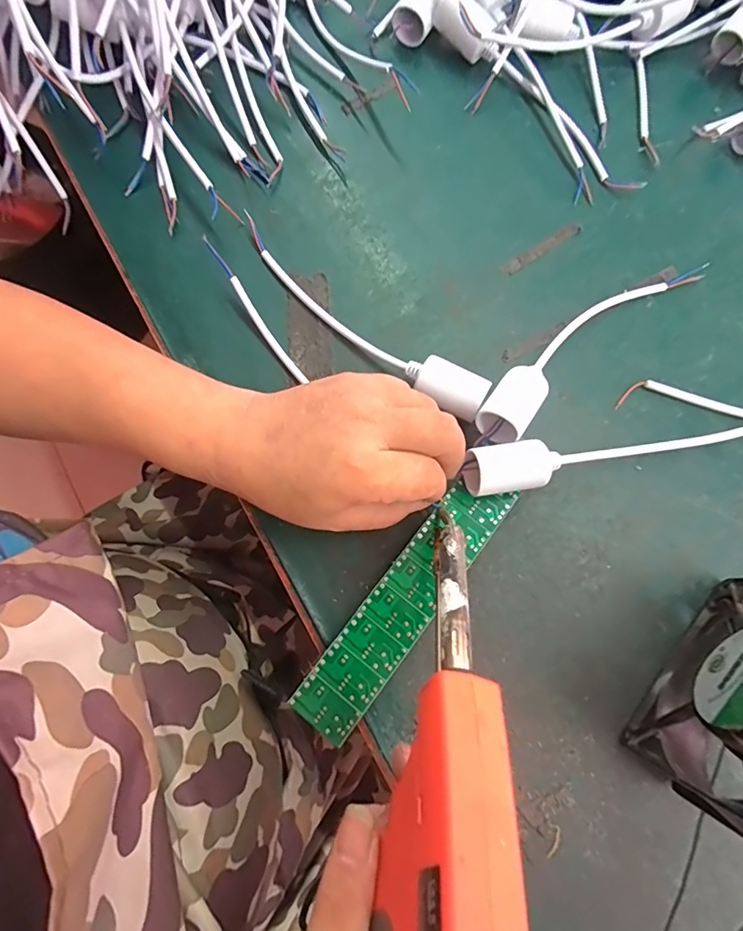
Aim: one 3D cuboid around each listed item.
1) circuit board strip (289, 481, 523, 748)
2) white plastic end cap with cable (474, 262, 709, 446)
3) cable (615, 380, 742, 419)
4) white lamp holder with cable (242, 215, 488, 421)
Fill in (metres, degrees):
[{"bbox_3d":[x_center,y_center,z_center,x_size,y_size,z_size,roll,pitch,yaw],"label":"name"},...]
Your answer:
[{"bbox_3d":[0.021,0.076,0.268,0.034,0.004,0.165,39,78,7],"label":"circuit board strip"},{"bbox_3d":[0.143,-0.083,0.307,0.207,0.034,0.032,-41,82,-9],"label":"white plastic end cap with cable"},{"bbox_3d":[0.270,-0.044,0.320,0.205,0.005,0.039,-3,78,-2],"label":"cable"},{"bbox_3d":[-0.012,-0.095,0.307,0.200,0.029,0.027,38,79,7],"label":"white lamp holder with cable"}]

